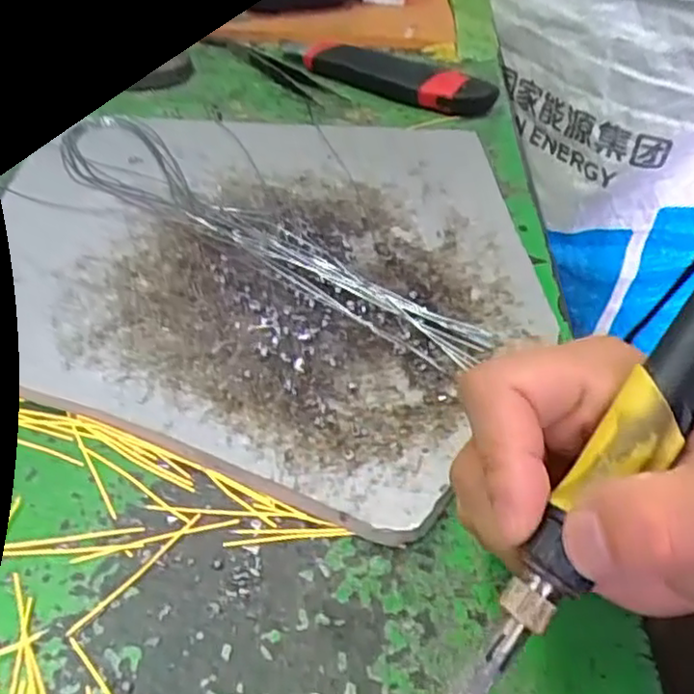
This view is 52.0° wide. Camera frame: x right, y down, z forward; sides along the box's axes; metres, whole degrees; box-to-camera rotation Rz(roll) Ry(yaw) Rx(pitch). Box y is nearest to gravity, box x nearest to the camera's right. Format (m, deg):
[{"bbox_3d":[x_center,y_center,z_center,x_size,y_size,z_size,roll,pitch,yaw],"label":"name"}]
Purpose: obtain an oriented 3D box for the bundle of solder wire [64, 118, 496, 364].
[{"bbox_3d":[-0.058,-0.059,0.342,0.273,0.005,0.054,35,51,28],"label":"bundle of solder wire"}]

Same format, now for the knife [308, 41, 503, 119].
[{"bbox_3d":[0.033,-0.187,0.489,0.142,0.024,0.025,25,47,19],"label":"knife"}]

